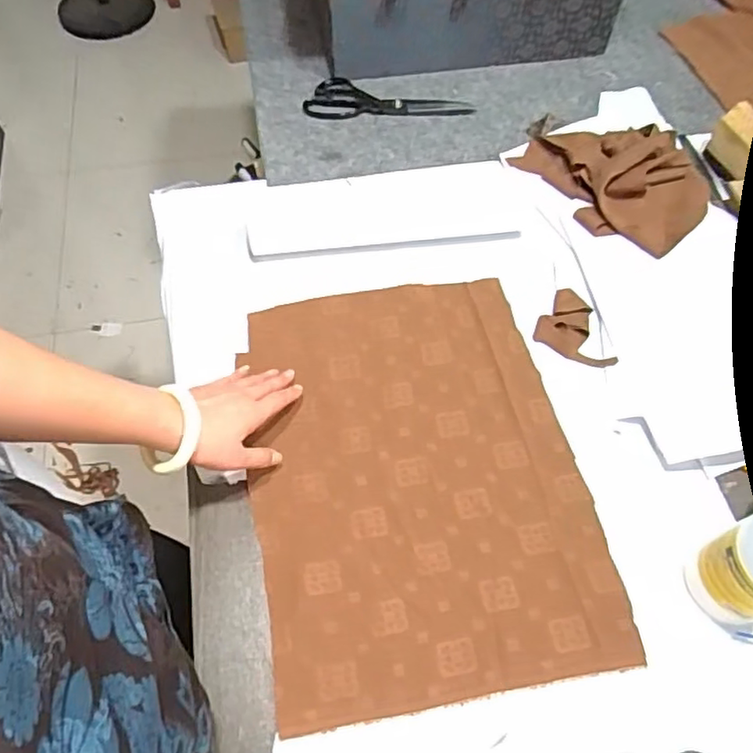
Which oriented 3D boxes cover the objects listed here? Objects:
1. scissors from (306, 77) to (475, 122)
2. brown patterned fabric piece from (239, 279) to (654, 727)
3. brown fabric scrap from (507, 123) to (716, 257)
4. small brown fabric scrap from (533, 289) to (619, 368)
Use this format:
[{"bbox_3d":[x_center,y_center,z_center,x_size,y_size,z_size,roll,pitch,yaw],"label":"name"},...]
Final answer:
[{"bbox_3d":[0.020,-0.422,0.931,0.249,0.008,0.087,4,61,1],"label":"scissors"},{"bbox_3d":[0.039,0.095,0.670,0.339,0.012,0.466,-10,61,-6],"label":"brown patterned fabric piece"},{"bbox_3d":[0.339,-0.287,0.852,0.175,0.067,0.267,-32,66,-17],"label":"brown fabric scrap"},{"bbox_3d":[0.258,-0.057,0.764,0.102,0.011,0.088,32,65,16],"label":"small brown fabric scrap"}]

